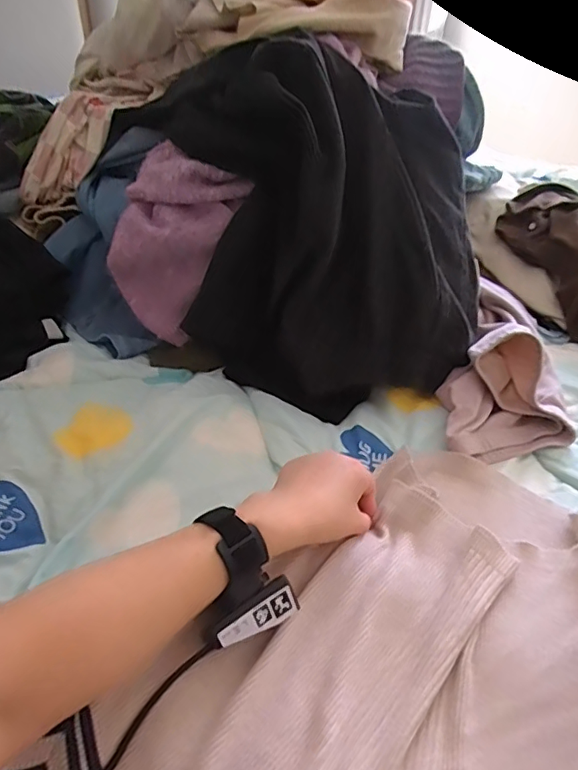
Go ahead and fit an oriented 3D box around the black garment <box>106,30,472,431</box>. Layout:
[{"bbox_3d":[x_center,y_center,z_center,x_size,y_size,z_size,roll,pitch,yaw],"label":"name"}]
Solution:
[{"bbox_3d":[0.028,-0.231,0.723,0.357,0.341,0.474,-21,41,-28],"label":"black garment"}]

